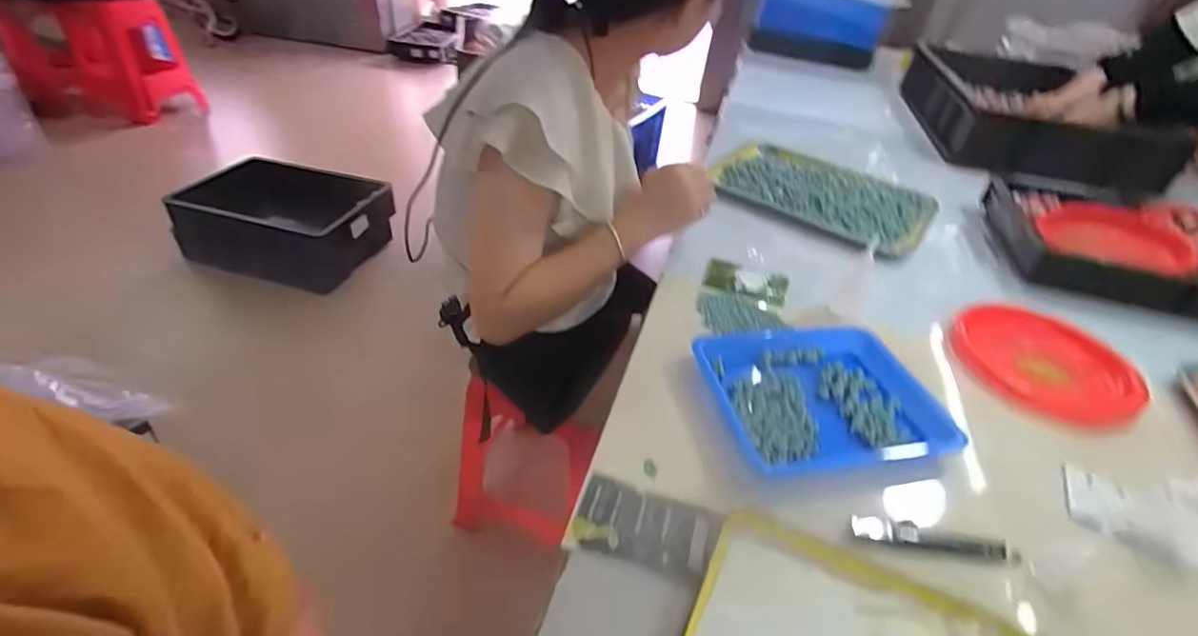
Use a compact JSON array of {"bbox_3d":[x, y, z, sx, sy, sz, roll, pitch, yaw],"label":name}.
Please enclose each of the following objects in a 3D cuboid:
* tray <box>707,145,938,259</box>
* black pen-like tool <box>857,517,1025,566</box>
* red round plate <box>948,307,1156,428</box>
[{"bbox_3d":[0.387,-0.229,0.933,0.353,0.024,0.258,31,45,28],"label":"tray"},{"bbox_3d":[0.265,0.173,0.422,0.133,0.007,0.024,6,39,0],"label":"black pen-like tool"},{"bbox_3d":[0.502,0.048,0.605,0.182,0.023,0.164,31,45,28],"label":"red round plate"}]

